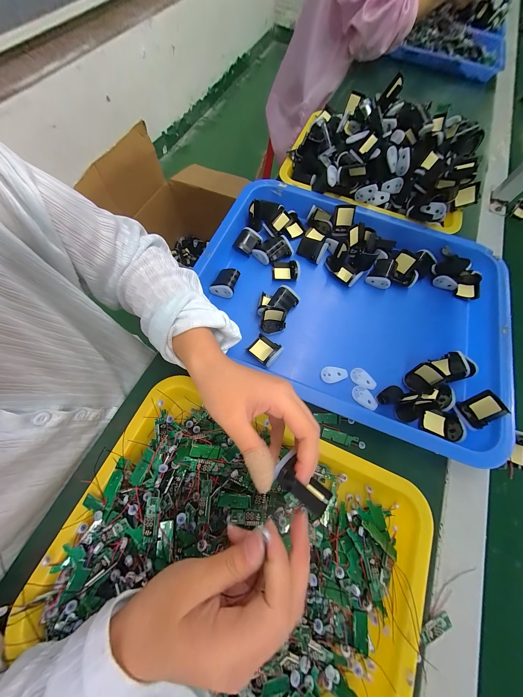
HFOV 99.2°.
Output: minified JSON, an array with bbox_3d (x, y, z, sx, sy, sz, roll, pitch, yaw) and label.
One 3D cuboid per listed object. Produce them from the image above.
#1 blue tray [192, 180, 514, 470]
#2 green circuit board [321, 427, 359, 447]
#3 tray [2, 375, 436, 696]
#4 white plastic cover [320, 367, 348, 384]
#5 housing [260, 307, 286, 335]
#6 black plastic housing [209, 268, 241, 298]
[{"bbox_3d":[0.130,-0.070,0.333,0.453,0.054,0.327,25,70,7],"label":"blue tray"},{"bbox_3d":[0.097,0.110,0.274,0.043,0.004,0.013,15,70,3],"label":"green circuit board"},{"bbox_3d":[-0.012,0.202,0.209,0.342,0.045,0.258,23,70,6],"label":"tray"},{"bbox_3d":[0.098,0.036,0.298,0.036,0.004,0.021,7,69,0],"label":"white plastic cover"},{"bbox_3d":[0.017,-0.037,0.306,0.035,0.037,0.025,7,69,0],"label":"housing"},{"bbox_3d":[-0.055,-0.099,0.335,0.034,0.025,0.042,13,69,2],"label":"black plastic housing"}]

